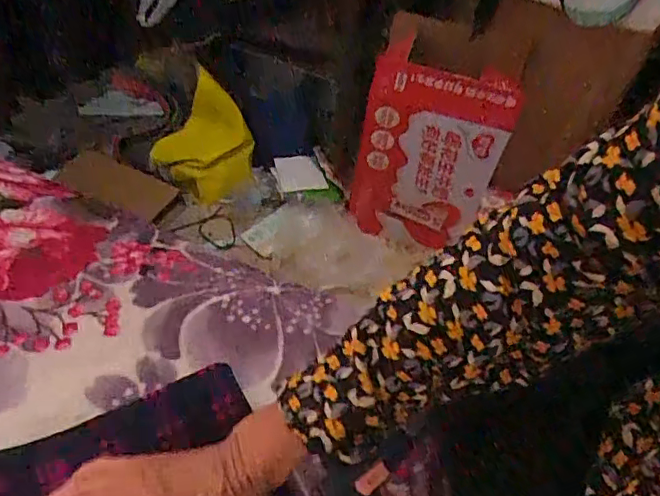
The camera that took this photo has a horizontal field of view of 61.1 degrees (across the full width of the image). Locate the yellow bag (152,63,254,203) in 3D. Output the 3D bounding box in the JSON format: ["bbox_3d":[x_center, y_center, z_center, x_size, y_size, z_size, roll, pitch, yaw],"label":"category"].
[{"bbox_3d":[-0.246,-0.196,1.101,0.171,0.263,0.088,5,45,11],"label":"yellow bag"}]

